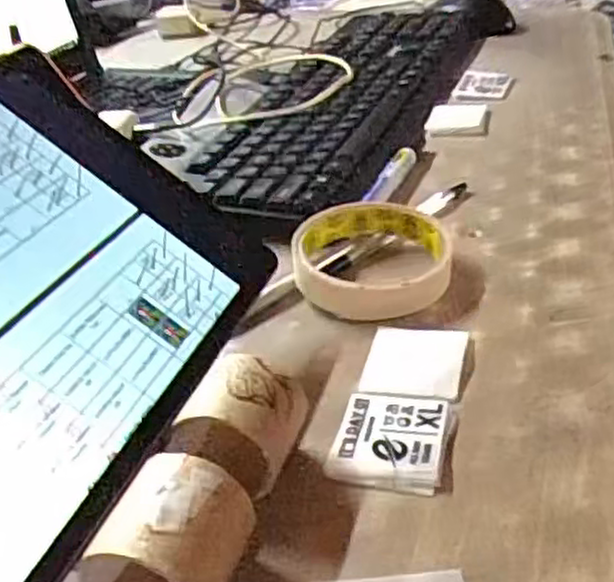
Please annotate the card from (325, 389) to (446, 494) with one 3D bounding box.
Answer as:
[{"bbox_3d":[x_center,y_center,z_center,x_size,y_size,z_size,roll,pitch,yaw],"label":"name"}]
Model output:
[{"bbox_3d":[0.034,0.059,0.299,0.042,0.005,0.051,4,34,15],"label":"card"}]

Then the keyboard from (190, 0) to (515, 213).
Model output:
[{"bbox_3d":[0.056,-0.182,0.642,0.132,0.032,0.478,10,36,23],"label":"keyboard"}]

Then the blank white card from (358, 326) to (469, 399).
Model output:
[{"bbox_3d":[0.050,0.031,0.342,0.044,0.004,0.050,5,34,16],"label":"blank white card"}]

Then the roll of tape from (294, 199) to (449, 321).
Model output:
[{"bbox_3d":[0.036,-0.019,0.403,0.083,0.025,0.083,-4,33,3],"label":"roll of tape"}]

